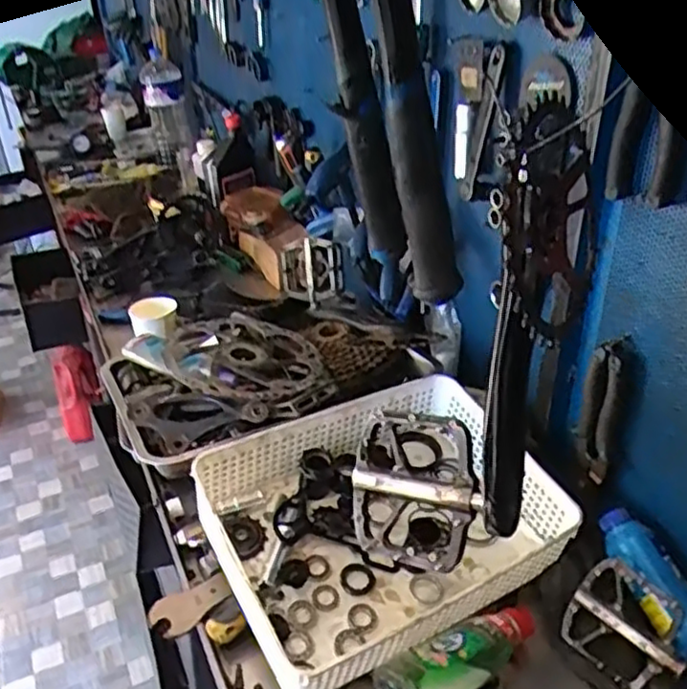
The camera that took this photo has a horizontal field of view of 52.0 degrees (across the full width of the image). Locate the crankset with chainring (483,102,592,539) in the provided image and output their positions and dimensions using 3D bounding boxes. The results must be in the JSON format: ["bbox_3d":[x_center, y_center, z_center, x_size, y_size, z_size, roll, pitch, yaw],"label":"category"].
[{"bbox_3d":[0.113,-0.011,0.417,0.044,0.218,0.121,10,34,18],"label":"crankset with chainring"}]

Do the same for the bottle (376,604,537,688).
[{"bbox_3d":[0.109,0.288,0.645,0.165,0.057,0.065,-21,37,-28],"label":"bottle"}]

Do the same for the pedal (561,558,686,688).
[{"bbox_3d":[0.258,0.258,0.640,0.102,0.092,0.021,35,9,36],"label":"pedal"}]

